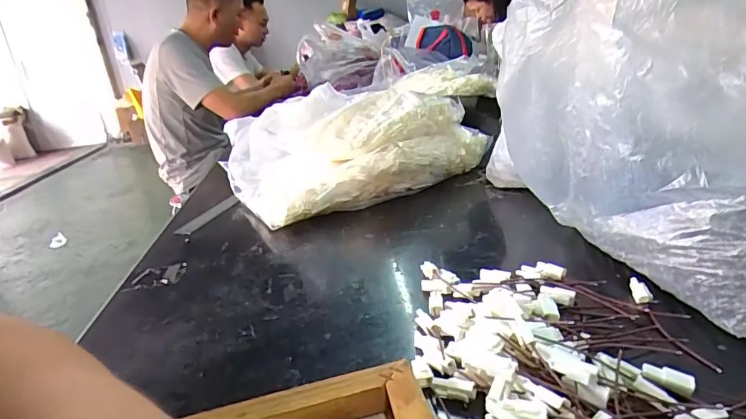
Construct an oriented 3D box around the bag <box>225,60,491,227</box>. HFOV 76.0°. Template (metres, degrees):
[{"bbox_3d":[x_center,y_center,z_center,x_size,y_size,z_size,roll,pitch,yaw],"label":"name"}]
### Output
[{"bbox_3d":[-0.052,-0.112,0.778,0.349,0.132,0.380,-16,22,-22],"label":"bag"}]

